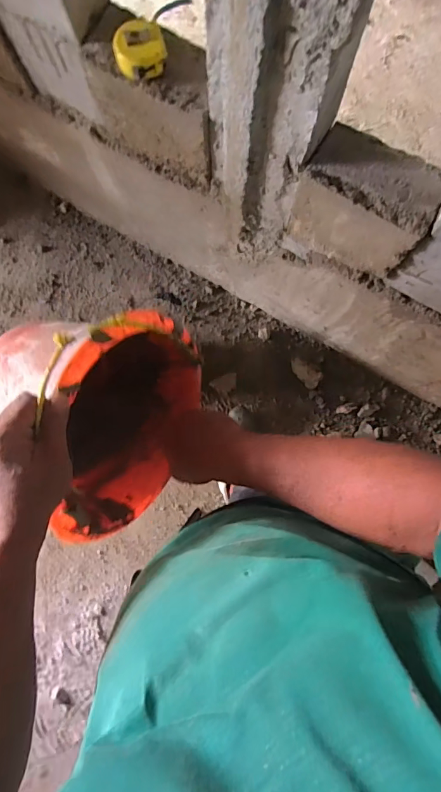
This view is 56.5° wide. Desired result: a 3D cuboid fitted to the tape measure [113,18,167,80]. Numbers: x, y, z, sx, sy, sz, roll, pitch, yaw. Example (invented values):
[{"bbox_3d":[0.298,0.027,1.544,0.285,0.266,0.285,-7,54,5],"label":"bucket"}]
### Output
[{"bbox_3d":[-0.121,-0.526,0.619,0.080,0.035,0.076,0,87,1],"label":"tape measure"}]

